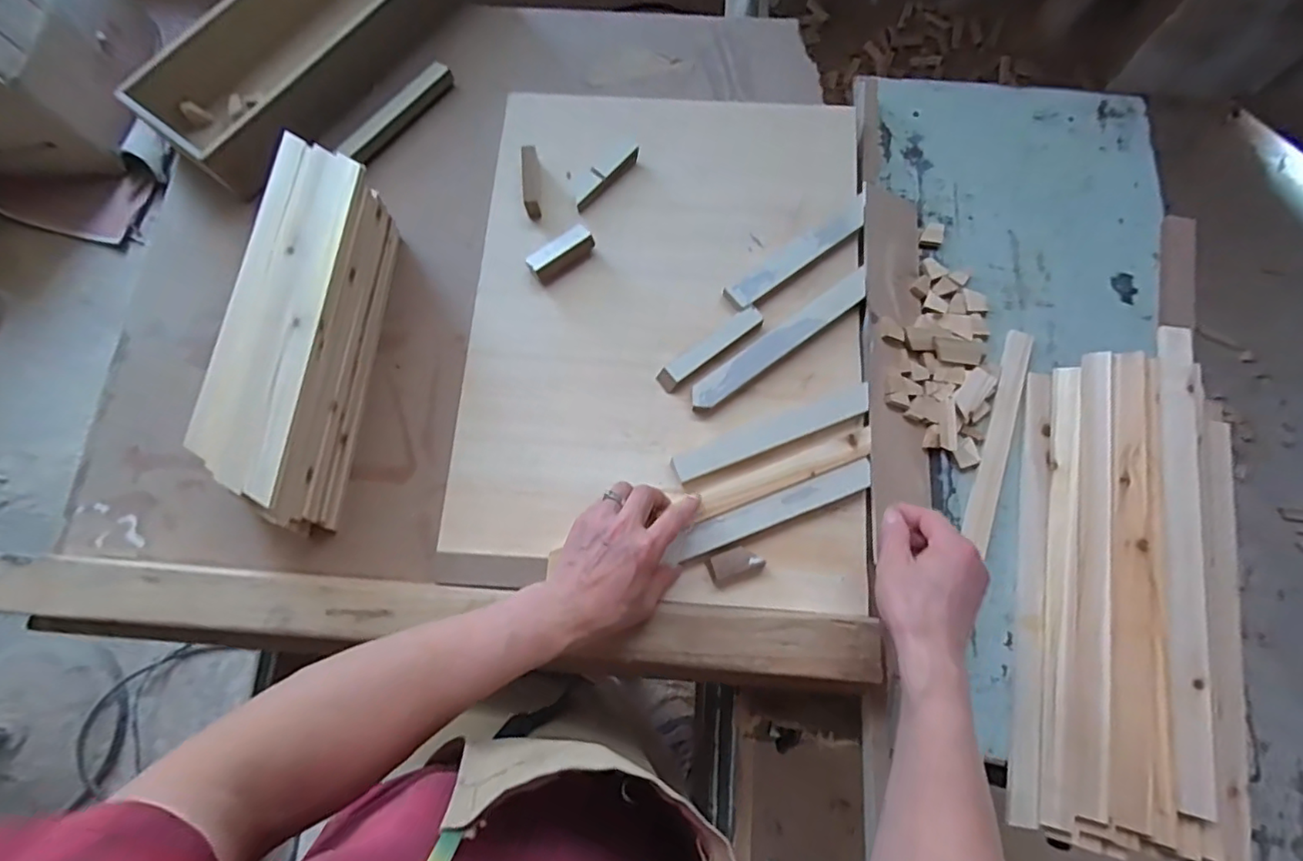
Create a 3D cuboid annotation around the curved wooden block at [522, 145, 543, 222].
[{"bbox_3d":[-0.139,-0.288,0.683,0.019,0.022,0.088,-6,74,-1],"label":"curved wooden block"}]

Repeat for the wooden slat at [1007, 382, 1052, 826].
[{"bbox_3d":[0.388,0.152,0.601,0.023,0.005,0.445,4,73,30],"label":"wooden slat"}]

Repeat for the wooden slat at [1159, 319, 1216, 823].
[{"bbox_3d":[0.501,0.109,0.551,0.032,0.022,0.446,11,75,4],"label":"wooden slat"}]

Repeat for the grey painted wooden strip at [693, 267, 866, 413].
[{"bbox_3d":[0.140,-0.096,0.631,0.235,0.015,0.032,-35,77,-9],"label":"grey painted wooden strip"}]

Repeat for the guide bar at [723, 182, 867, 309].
[{"bbox_3d":[0.170,-0.202,0.657,0.209,0.011,0.032,-36,77,-9],"label":"guide bar"}]

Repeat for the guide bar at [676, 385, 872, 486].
[{"bbox_3d":[0.125,0.002,0.606,0.213,0.009,0.033,-21,75,-5],"label":"guide bar"}]

